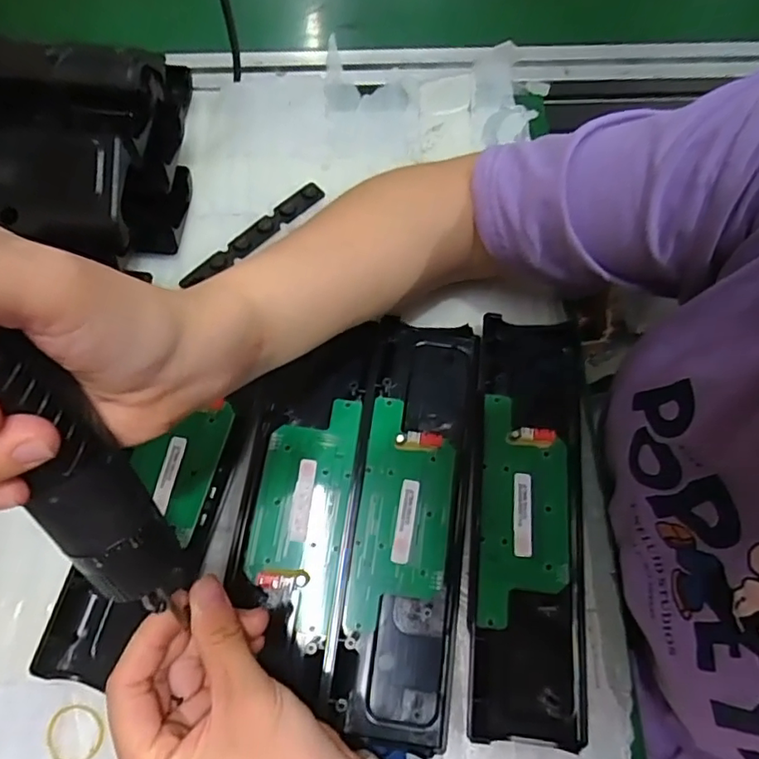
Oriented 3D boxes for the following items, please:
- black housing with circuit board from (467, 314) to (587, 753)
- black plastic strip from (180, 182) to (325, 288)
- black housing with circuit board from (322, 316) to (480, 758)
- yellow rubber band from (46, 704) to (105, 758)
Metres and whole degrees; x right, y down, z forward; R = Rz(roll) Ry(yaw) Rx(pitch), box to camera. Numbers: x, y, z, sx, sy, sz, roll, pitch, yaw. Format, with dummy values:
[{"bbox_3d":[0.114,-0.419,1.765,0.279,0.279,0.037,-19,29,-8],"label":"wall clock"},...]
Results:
[{"bbox_3d":[0.092,0.078,0.344,0.067,0.017,0.243,6,70,2],"label":"black housing with circuit board"},{"bbox_3d":[-0.090,-0.106,0.419,0.122,0.006,0.020,-43,75,-14],"label":"black plastic strip"},{"bbox_3d":[0.017,0.080,0.346,0.069,0.018,0.244,7,70,3],"label":"black housing with circuit board"},{"bbox_3d":[-0.166,0.193,0.308,0.032,0.004,0.030,0,70,0],"label":"yellow rubber band"}]

